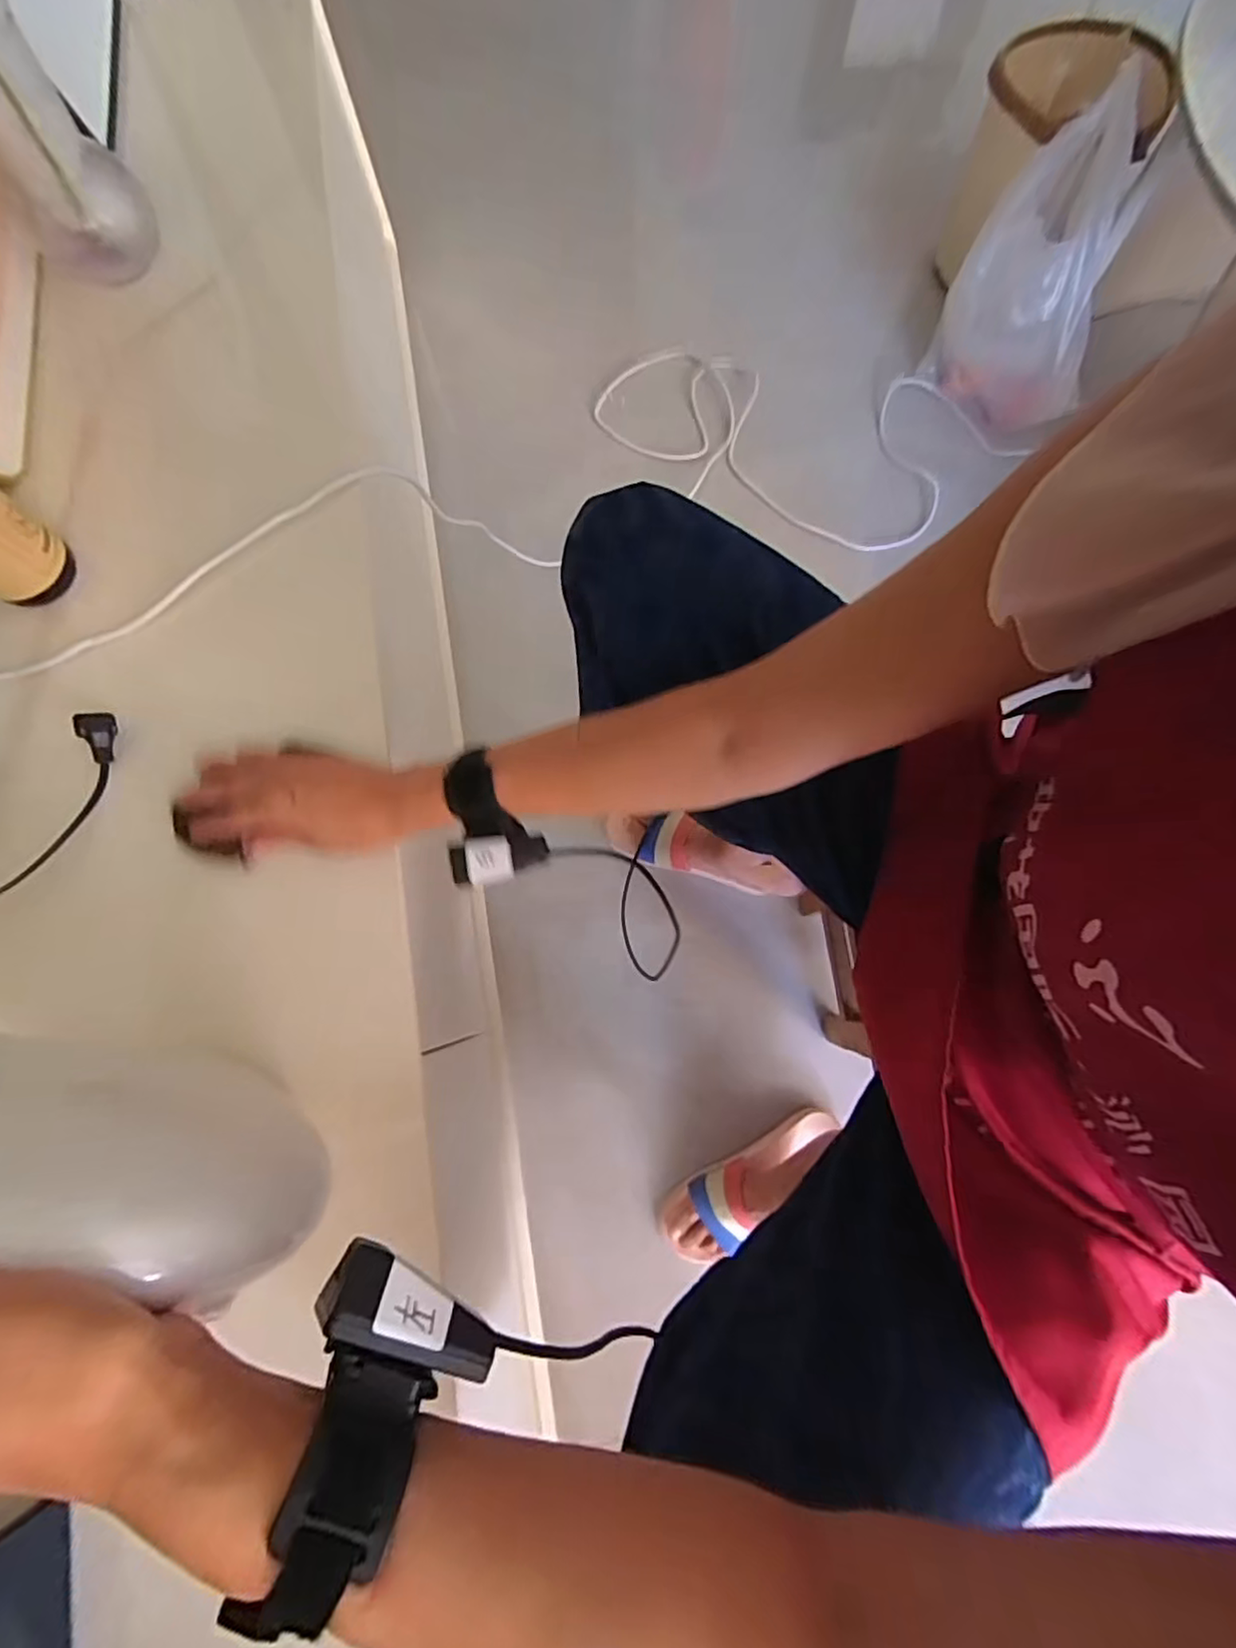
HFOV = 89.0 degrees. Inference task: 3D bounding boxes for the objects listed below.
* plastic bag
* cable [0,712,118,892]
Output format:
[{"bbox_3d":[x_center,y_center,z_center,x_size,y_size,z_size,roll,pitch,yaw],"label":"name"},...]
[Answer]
[{"bbox_3d":[0.616,-0.779,0.909,0.230,0.339,0.197,21,76,6],"label":"plastic bag"},{"bbox_3d":[-0.512,-0.008,0.483,0.229,0.055,0.127,-21,75,-5],"label":"cable"}]

